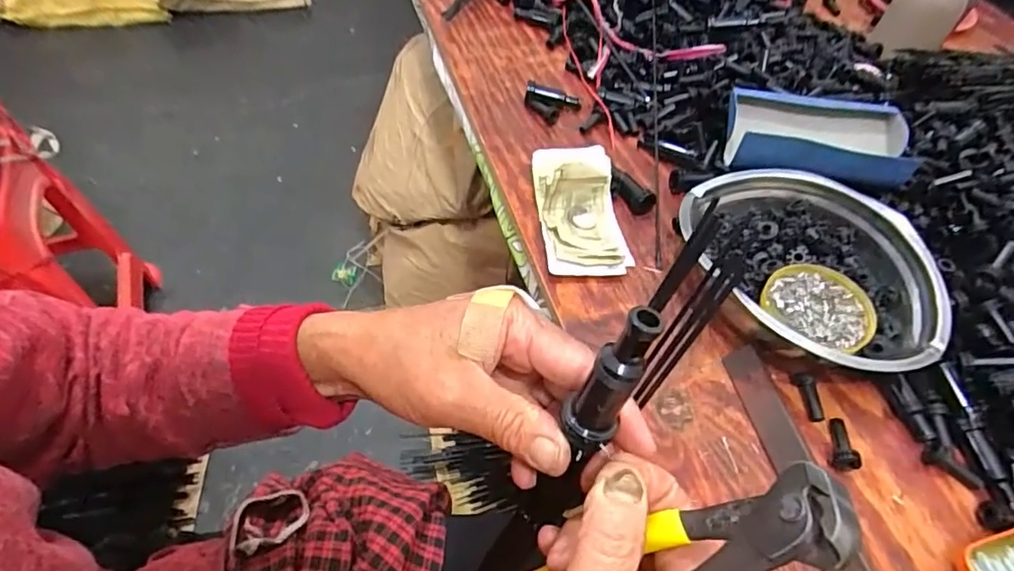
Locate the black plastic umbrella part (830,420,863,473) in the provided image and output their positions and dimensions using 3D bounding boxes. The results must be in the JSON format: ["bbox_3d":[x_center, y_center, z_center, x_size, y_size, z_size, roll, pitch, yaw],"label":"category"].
[{"bbox_3d":[0.252,0.117,0.420,0.019,0.017,0.039,18,53,9],"label":"black plastic umbrella part"}]

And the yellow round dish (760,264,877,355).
[{"bbox_3d":[0.259,0.016,0.467,0.073,0.012,0.083,-36,63,-28],"label":"yellow round dish"}]

